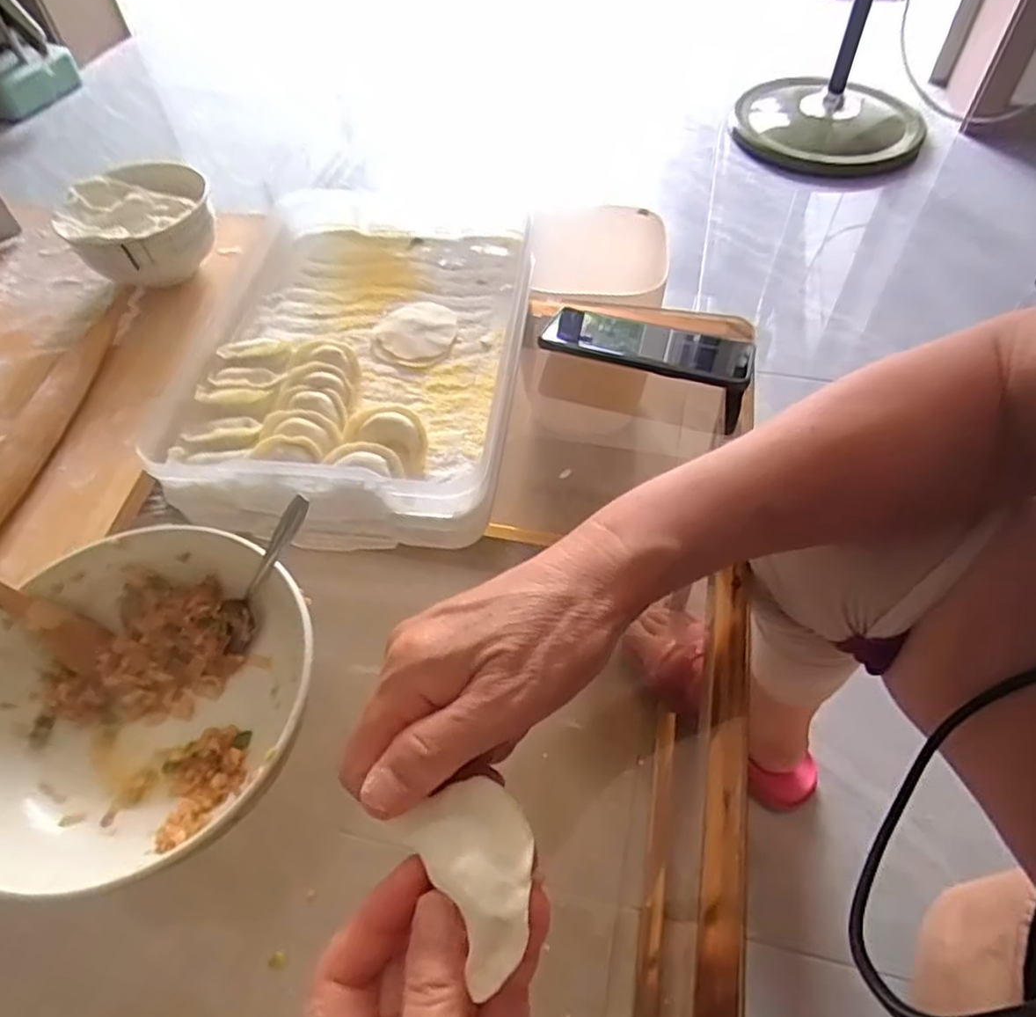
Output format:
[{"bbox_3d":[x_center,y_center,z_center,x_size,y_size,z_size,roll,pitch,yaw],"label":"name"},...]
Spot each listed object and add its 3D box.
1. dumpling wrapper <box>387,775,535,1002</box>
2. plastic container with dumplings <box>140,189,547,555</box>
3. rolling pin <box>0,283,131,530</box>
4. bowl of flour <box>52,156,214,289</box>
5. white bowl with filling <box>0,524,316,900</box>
[{"bbox_3d":[-0.013,0.114,0.217,0.038,0.014,0.053,-26,57,-16],"label":"dumpling wrapper"},{"bbox_3d":[-0.120,-0.137,0.521,0.245,0.062,0.347,4,54,5],"label":"plastic container with dumplings"},{"bbox_3d":[-0.343,-0.065,0.486,0.031,0.029,0.315,1,54,3],"label":"rolling pin"},{"bbox_3d":[-0.323,-0.245,0.587,0.116,0.054,0.122,-1,54,2],"label":"bowl of flour"},{"bbox_3d":[-0.194,0.099,0.352,0.173,0.061,0.167,-1,54,2],"label":"white bowl with filling"}]

